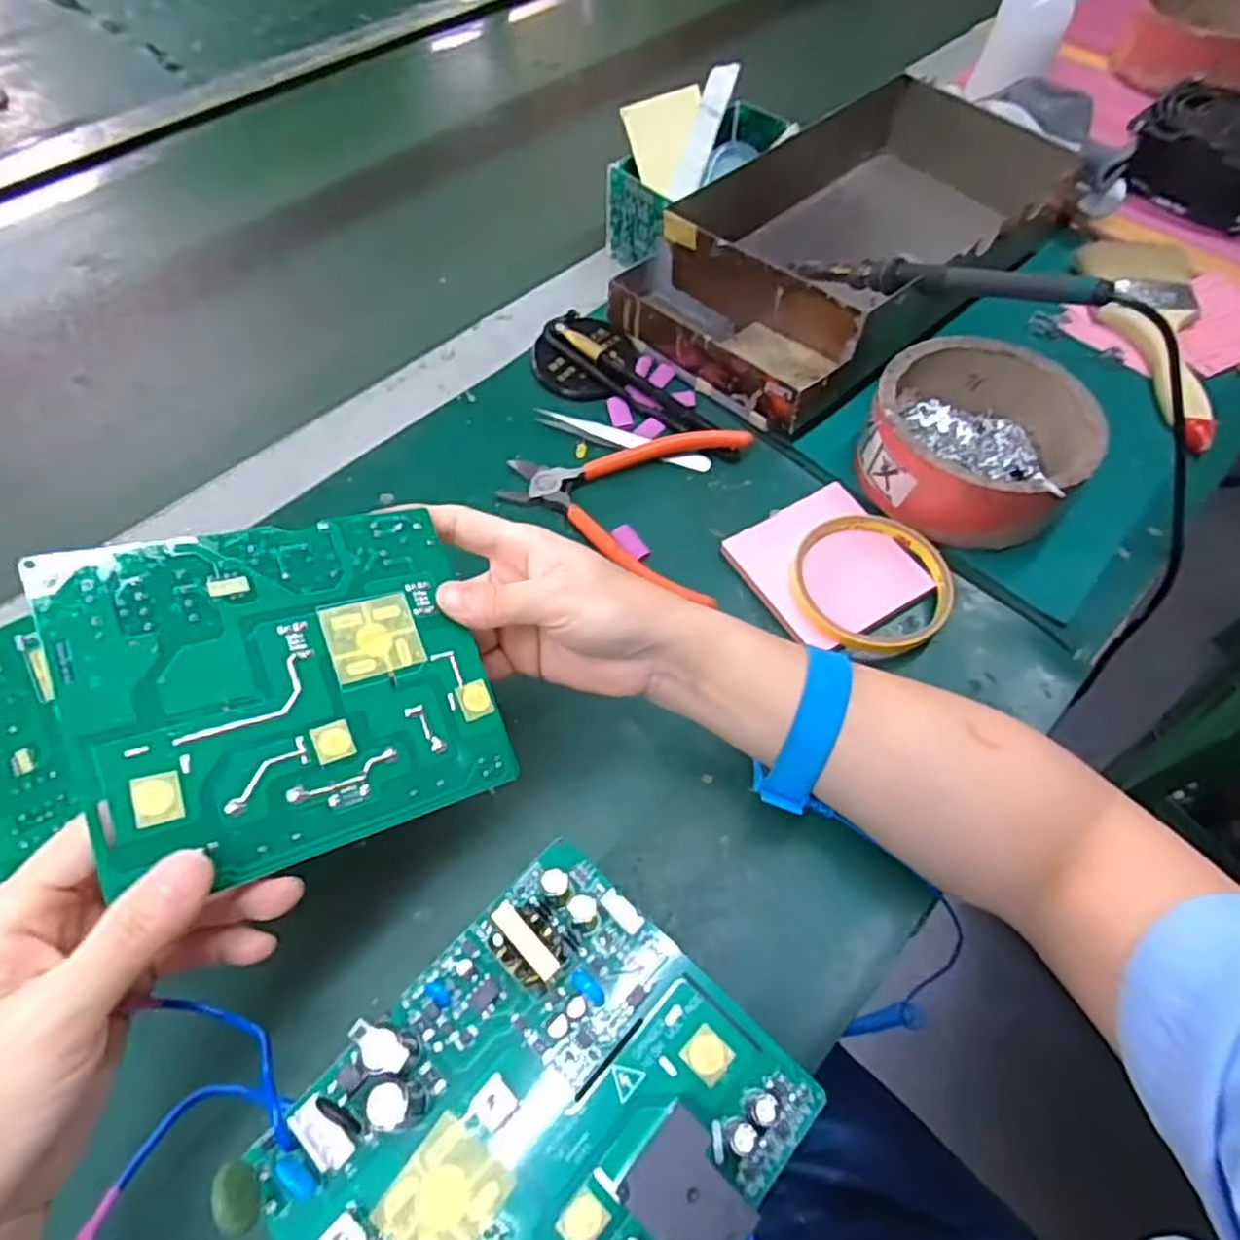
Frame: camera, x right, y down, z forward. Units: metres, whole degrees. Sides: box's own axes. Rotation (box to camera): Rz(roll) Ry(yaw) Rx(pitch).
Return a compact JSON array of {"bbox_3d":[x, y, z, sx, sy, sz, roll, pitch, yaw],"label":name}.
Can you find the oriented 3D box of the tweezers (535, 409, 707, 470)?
[{"bbox_3d":[0.001,-0.114,0.462,0.114,0.007,0.014,18,61,10],"label":"tweezers"}]

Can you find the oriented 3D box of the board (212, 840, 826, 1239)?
[{"bbox_3d":[-0.023,0.144,0.206,0.110,0.026,0.129,39,65,21],"label":"board"}]

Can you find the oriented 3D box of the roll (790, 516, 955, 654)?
[{"bbox_3d":[0.135,-0.020,0.402,0.084,0.017,0.083,0,59,0],"label":"roll"}]

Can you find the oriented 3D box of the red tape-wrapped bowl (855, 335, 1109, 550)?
[{"bbox_3d":[0.206,-0.103,0.430,0.115,0.055,0.119,0,59,0],"label":"red tape-wrapped bowl"}]

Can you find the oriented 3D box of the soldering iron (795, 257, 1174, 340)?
[{"bbox_3d":[0.203,-0.199,0.440,0.219,0.030,0.021,28,61,37],"label":"soldering iron"}]

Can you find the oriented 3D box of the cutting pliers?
[{"bbox_3d":[0.003,-0.082,0.435,0.133,0.018,0.112,21,61,11],"label":"cutting pliers"}]

